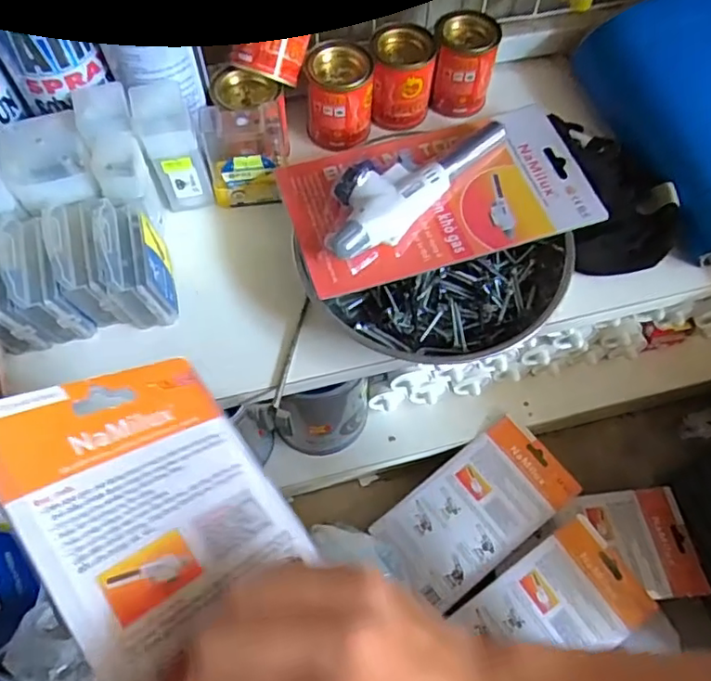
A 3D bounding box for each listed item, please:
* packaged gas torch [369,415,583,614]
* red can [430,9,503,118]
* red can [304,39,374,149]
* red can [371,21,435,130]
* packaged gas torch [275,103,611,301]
[{"bbox_3d":[0.135,0.190,0.671,0.214,0.034,0.125,-34,64,-18],"label":"packaged gas torch"},{"bbox_3d":[0.093,-0.236,0.507,0.053,0.067,0.051,9,59,6],"label":"red can"},{"bbox_3d":[-0.013,-0.203,0.488,0.053,0.067,0.049,0,59,0],"label":"red can"},{"bbox_3d":[0.040,-0.224,0.500,0.049,0.067,0.046,0,59,0],"label":"red can"},{"bbox_3d":[0.063,-0.116,0.433,0.226,0.036,0.124,-15,60,-9],"label":"packaged gas torch"}]

